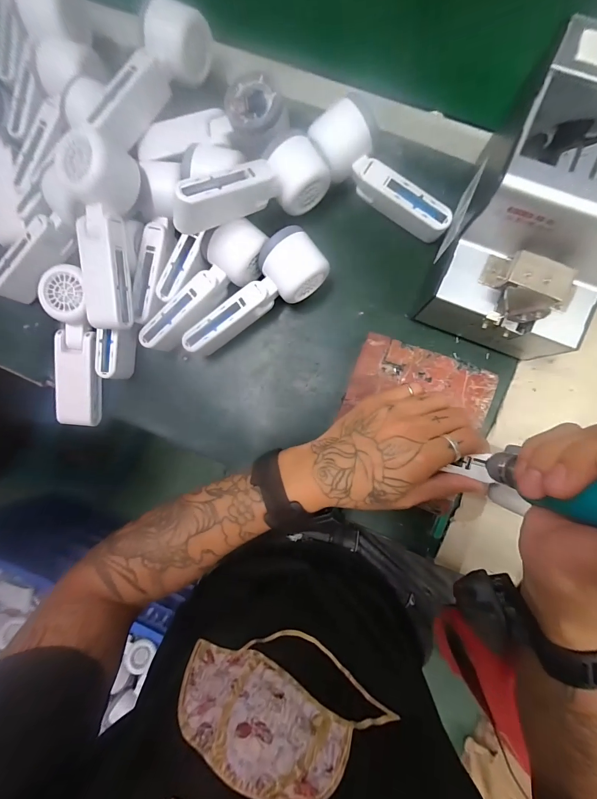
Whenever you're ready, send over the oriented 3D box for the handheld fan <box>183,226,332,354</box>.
[{"bbox_3d":[-0.047,-0.103,0.356,0.166,0.051,0.058,-38,85,3],"label":"handheld fan"}]

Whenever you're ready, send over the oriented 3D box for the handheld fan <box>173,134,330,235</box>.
[{"bbox_3d":[-0.044,-0.202,0.321,0.166,0.045,0.058,-32,89,-24],"label":"handheld fan"}]

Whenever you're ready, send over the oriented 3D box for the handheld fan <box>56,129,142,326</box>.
[{"bbox_3d":[-0.185,-0.151,0.320,0.057,0.047,0.165,6,106,5],"label":"handheld fan"}]

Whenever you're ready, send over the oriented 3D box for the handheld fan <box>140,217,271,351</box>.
[{"bbox_3d":[-0.101,-0.117,0.357,0.164,0.051,0.053,-37,85,3],"label":"handheld fan"}]

